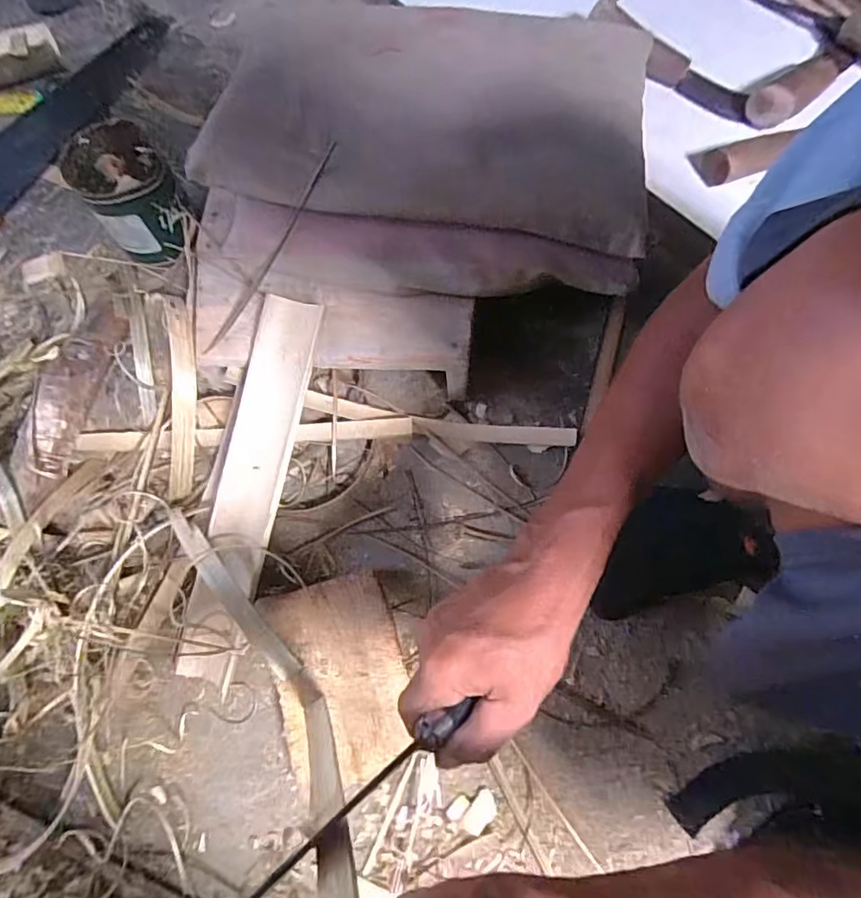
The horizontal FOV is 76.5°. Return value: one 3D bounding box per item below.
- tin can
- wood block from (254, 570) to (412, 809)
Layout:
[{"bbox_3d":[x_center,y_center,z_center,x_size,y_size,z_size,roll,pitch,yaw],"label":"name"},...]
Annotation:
[{"bbox_3d":[-0.324,-0.274,0.598,0.093,0.092,0.113,-34,75,-10],"label":"tin can"},{"bbox_3d":[-0.080,0.201,0.488,0.109,0.041,0.166,-15,72,-5],"label":"wood block"}]

